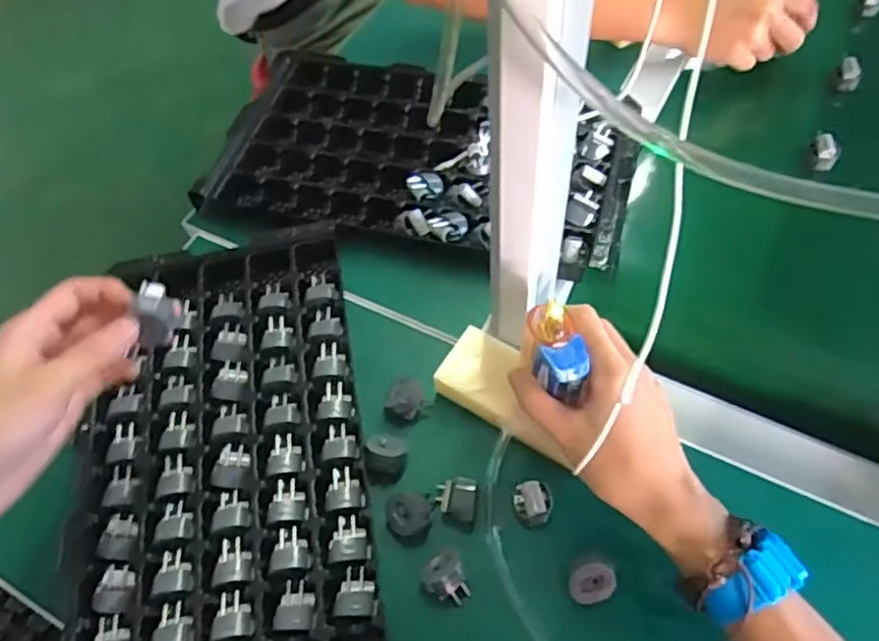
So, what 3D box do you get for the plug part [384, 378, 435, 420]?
[{"bbox_3d":[-0.023,0.060,0.486,0.029,0.021,0.026,16,62,15],"label":"plug part"}]

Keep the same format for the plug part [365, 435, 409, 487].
[{"bbox_3d":[-0.036,0.096,0.460,0.027,0.026,0.030,4,59,8],"label":"plug part"}]

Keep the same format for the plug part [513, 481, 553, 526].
[{"bbox_3d":[0.062,0.119,0.436,0.023,0.014,0.026,-9,58,0],"label":"plug part"}]

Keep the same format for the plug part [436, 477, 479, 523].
[{"bbox_3d":[0.011,0.118,0.438,0.028,0.017,0.026,5,60,9],"label":"plug part"}]

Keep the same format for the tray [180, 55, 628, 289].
[{"bbox_3d":[-0.014,-0.158,0.583,0.357,0.029,0.195,12,61,13],"label":"tray"}]

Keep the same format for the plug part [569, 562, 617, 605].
[{"bbox_3d":[0.095,0.162,0.410,0.027,0.016,0.021,-7,58,2],"label":"plug part"}]

